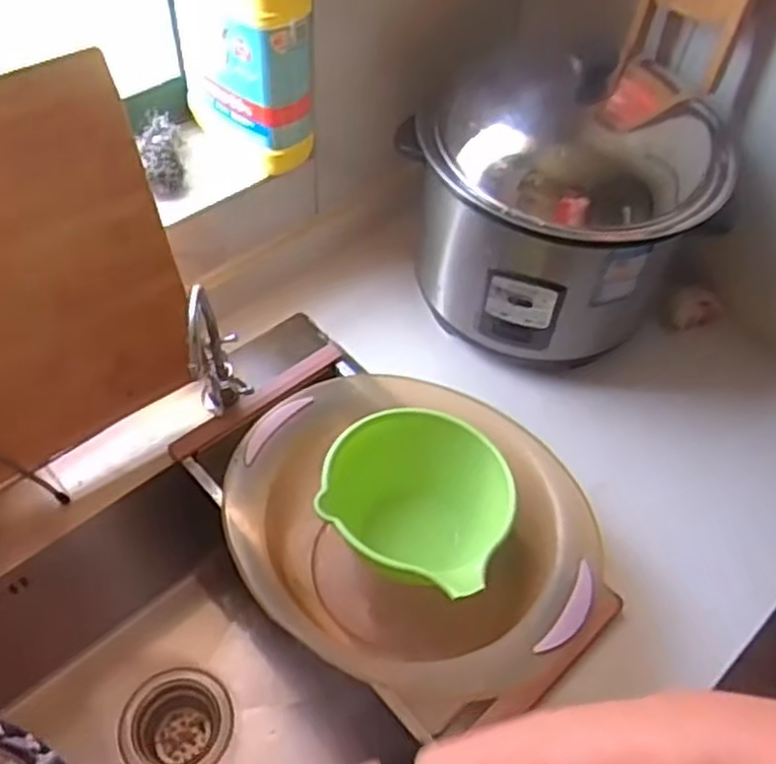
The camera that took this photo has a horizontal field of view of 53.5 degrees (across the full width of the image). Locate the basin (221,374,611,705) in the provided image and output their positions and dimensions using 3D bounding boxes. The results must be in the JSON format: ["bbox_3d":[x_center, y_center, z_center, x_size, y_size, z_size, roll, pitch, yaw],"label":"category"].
[{"bbox_3d":[0.017,0.129,0.666,0.306,0.120,0.270,38,58,22],"label":"basin"}]

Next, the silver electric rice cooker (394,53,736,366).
[{"bbox_3d":[0.174,-0.173,0.760,0.244,0.259,0.205,-20,57,-19],"label":"silver electric rice cooker"}]

